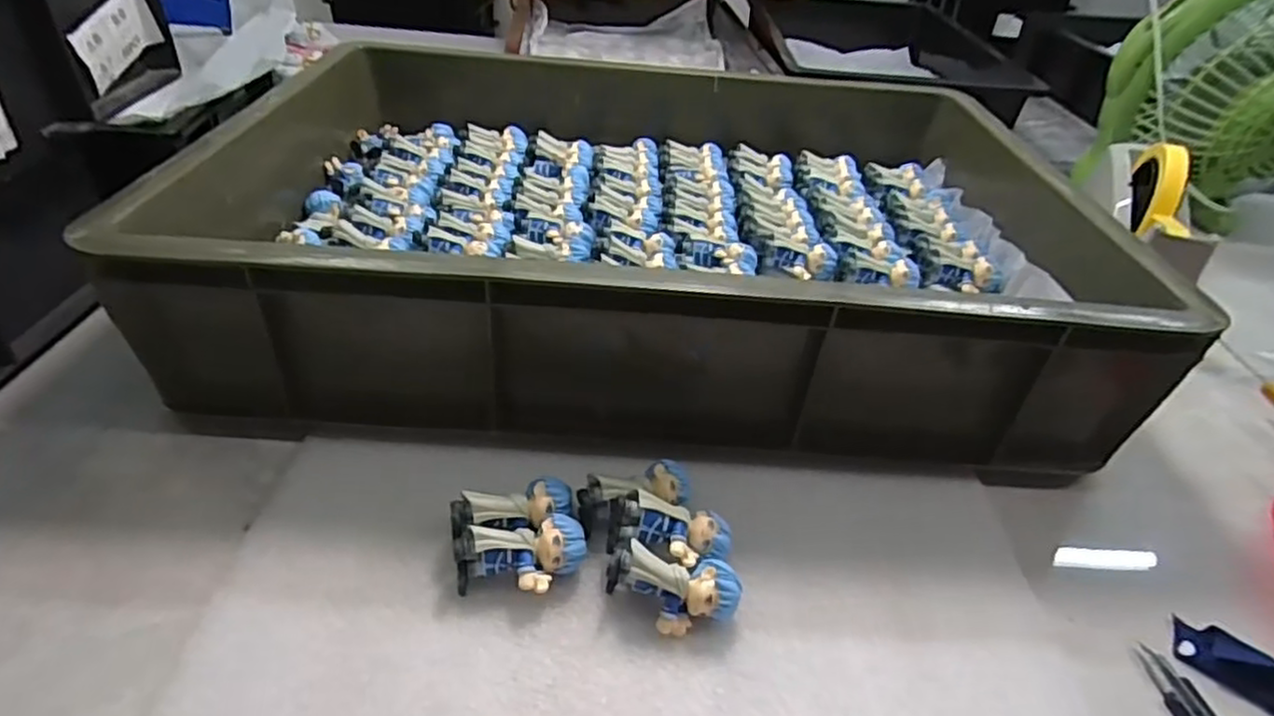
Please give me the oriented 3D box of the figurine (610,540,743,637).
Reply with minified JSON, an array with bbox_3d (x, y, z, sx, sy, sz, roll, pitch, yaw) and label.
[{"bbox_3d":[0.017,0.112,0.332,0.062,0.030,0.029,6,38,1],"label":"figurine"}]

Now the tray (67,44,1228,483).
[{"bbox_3d":[0.013,-0.132,0.549,0.605,0.113,0.445,3,38,-2],"label":"tray"}]

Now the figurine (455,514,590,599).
[{"bbox_3d":[-0.055,0.099,0.340,0.062,0.027,0.032,-9,40,-17],"label":"figurine"}]

